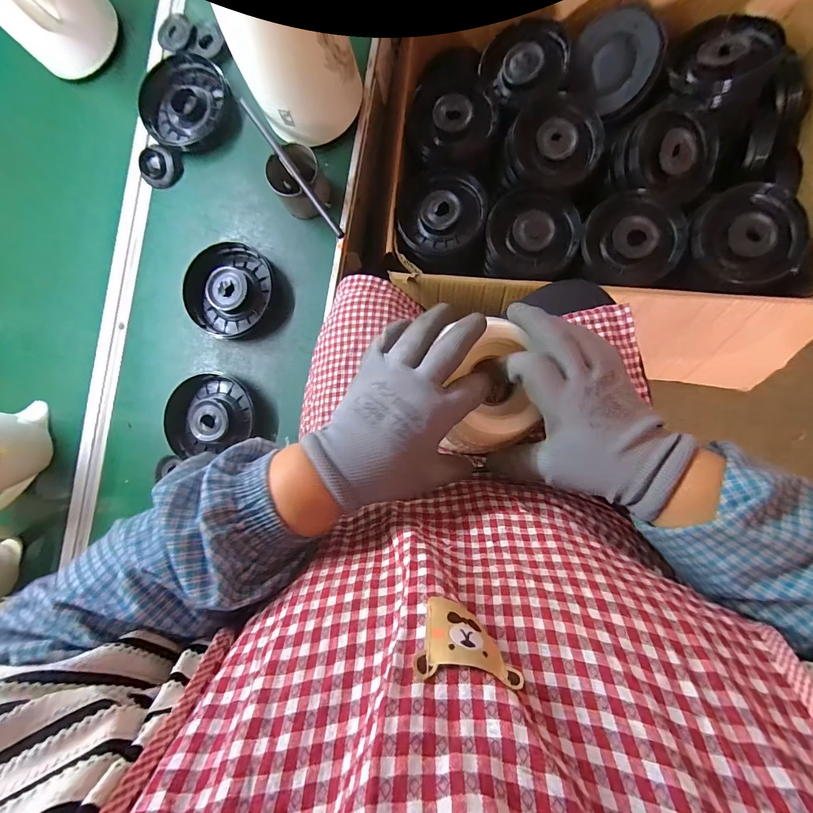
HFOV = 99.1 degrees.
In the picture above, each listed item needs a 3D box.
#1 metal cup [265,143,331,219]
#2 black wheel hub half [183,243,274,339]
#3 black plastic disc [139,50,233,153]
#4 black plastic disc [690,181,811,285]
[{"bbox_3d":[-0.156,-0.311,0.485,0.078,0.062,0.076,0,87,9],"label":"metal cup"},{"bbox_3d":[-0.258,-0.169,0.501,0.119,0.027,0.135,25,91,9],"label":"black wheel hub half"},{"bbox_3d":[-0.329,-0.452,0.517,0.131,0.039,0.131,0,87,9],"label":"black plastic disc"},{"bbox_3d":[0.490,-0.242,0.490,0.146,0.027,0.137,1,104,6],"label":"black plastic disc"}]

